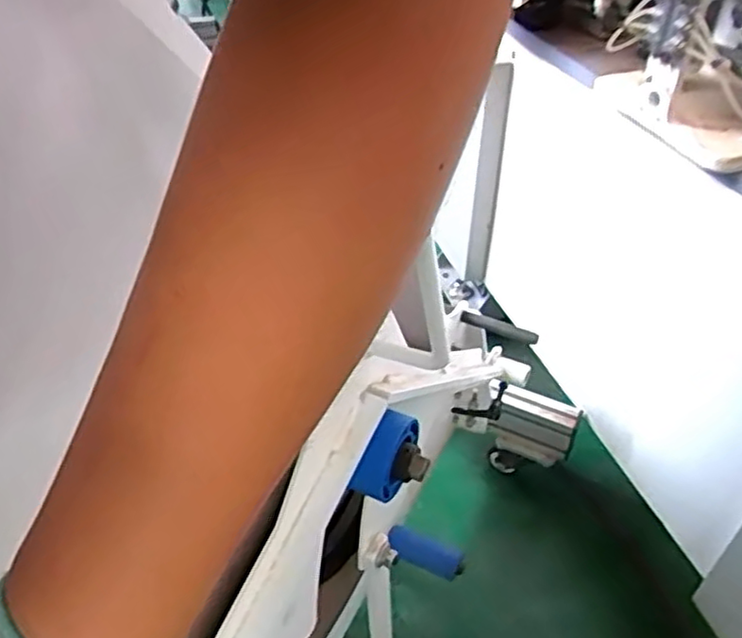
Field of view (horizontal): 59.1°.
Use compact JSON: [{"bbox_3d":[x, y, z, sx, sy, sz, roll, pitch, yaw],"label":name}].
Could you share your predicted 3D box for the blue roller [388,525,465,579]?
[{"bbox_3d":[0.072,0.310,0.870,0.107,0.032,0.032,21,46,22],"label":"blue roller"}]

